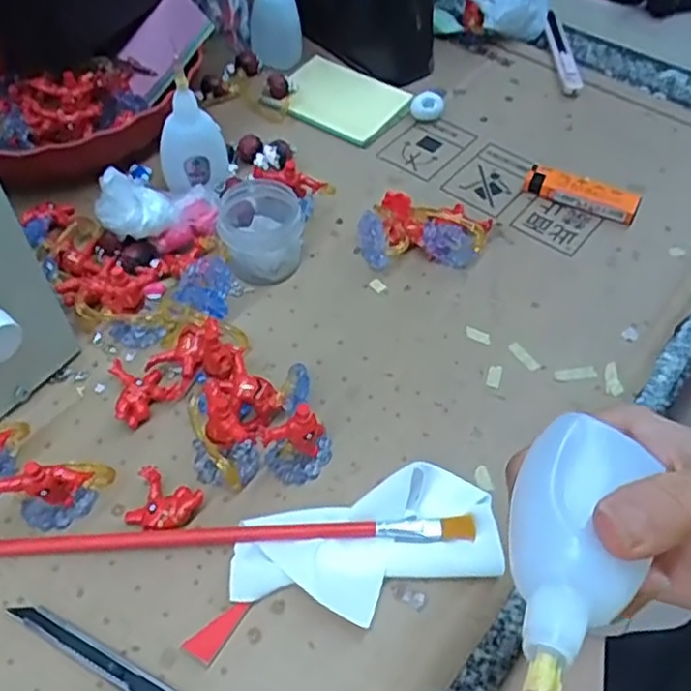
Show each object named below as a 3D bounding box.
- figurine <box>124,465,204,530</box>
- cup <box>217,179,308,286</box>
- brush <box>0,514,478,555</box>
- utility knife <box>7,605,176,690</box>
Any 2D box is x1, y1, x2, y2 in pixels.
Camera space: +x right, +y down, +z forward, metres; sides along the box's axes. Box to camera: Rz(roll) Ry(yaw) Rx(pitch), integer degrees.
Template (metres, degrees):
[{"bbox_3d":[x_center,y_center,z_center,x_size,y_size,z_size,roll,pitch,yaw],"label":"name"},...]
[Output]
[{"bbox_3d":[-0.095,0.083,0.365,0.038,0.015,0.028,24,57,16],"label":"figurine"},{"bbox_3d":[-0.054,-0.077,0.462,0.052,0.038,0.063,-2,54,-2],"label":"cup"},{"bbox_3d":[-0.065,0.098,0.357,0.259,0.011,0.013,-1,54,-1],"label":"brush"},{"bbox_3d":[-0.100,0.150,0.320,0.130,0.007,0.011,24,57,16],"label":"utility knife"}]

